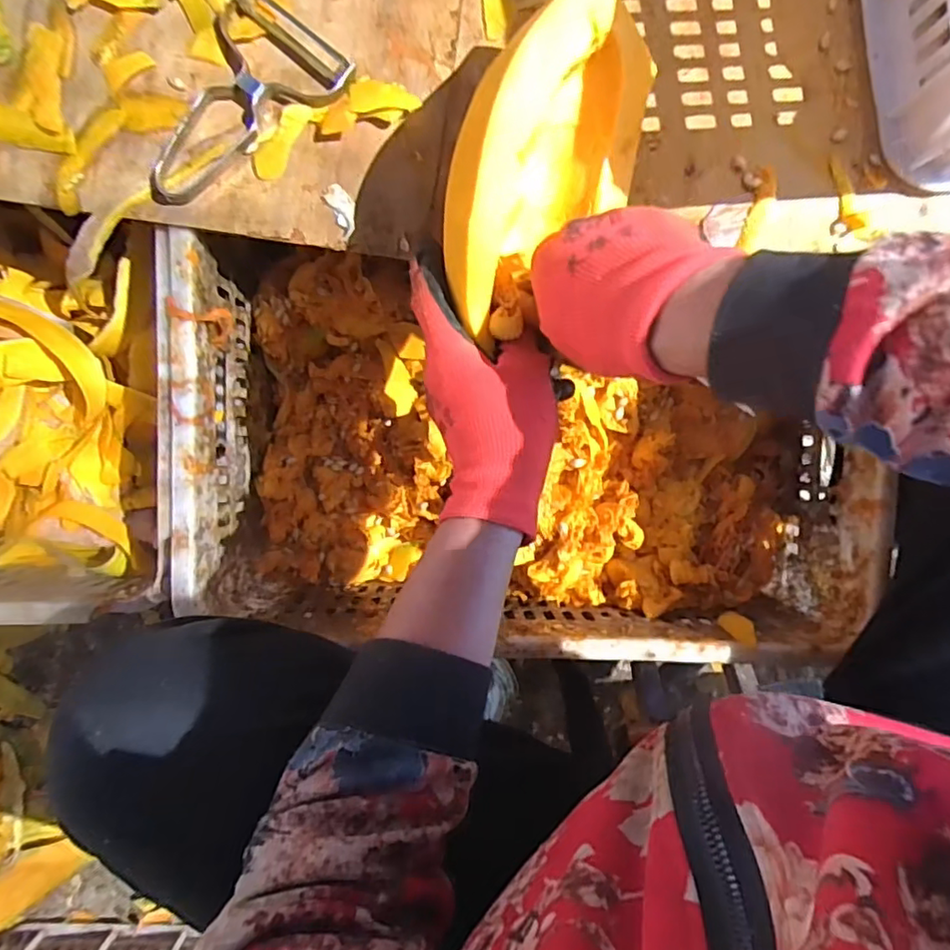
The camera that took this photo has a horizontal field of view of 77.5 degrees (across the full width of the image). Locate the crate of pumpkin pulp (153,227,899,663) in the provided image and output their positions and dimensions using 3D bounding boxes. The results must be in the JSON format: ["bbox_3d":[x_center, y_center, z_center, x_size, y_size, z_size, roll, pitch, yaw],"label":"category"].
[{"bbox_3d":[0.037,-0.018,0.497,0.521,0.166,0.288,5,92,-2],"label":"crate of pumpkin pulp"}]

